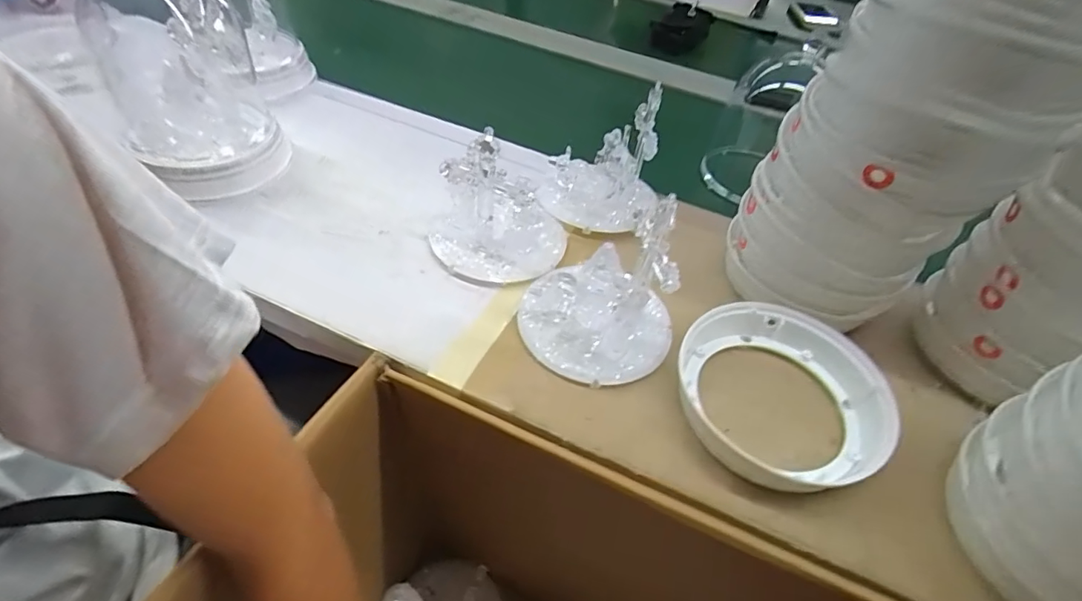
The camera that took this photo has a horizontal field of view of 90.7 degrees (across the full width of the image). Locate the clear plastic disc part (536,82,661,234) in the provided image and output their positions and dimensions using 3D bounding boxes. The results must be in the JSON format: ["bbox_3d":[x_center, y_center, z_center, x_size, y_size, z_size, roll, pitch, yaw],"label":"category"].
[{"bbox_3d":[0.061,-0.143,0.546,0.114,0.110,0.113,7,46,-1],"label":"clear plastic disc part"}]

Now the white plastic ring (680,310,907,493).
[{"bbox_3d":[0.181,0.068,0.406,0.157,0.037,0.153,4,47,-4],"label":"white plastic ring"}]

